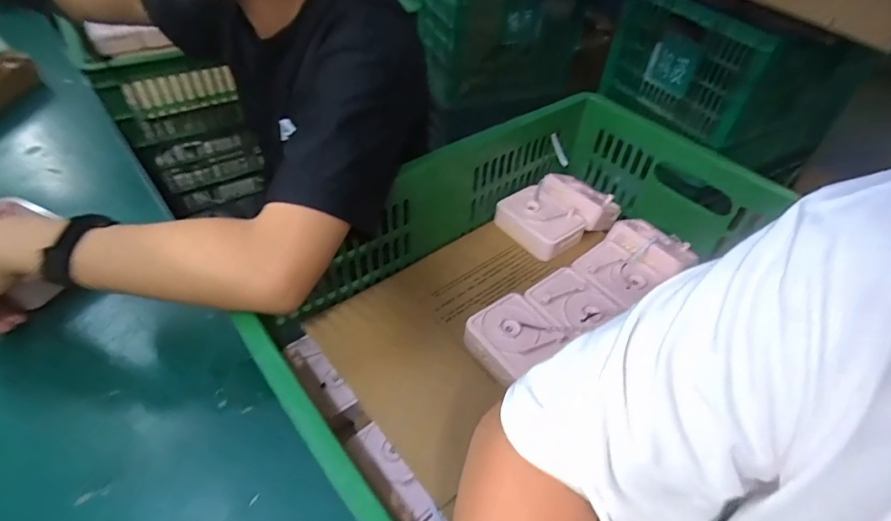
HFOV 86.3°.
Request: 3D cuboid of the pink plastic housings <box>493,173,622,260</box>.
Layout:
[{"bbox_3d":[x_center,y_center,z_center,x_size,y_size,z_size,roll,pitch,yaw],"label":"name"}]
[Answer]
[{"bbox_3d":[0.198,-0.086,0.820,0.199,0.054,0.135,-30,55,-29],"label":"pink plastic housings"}]

